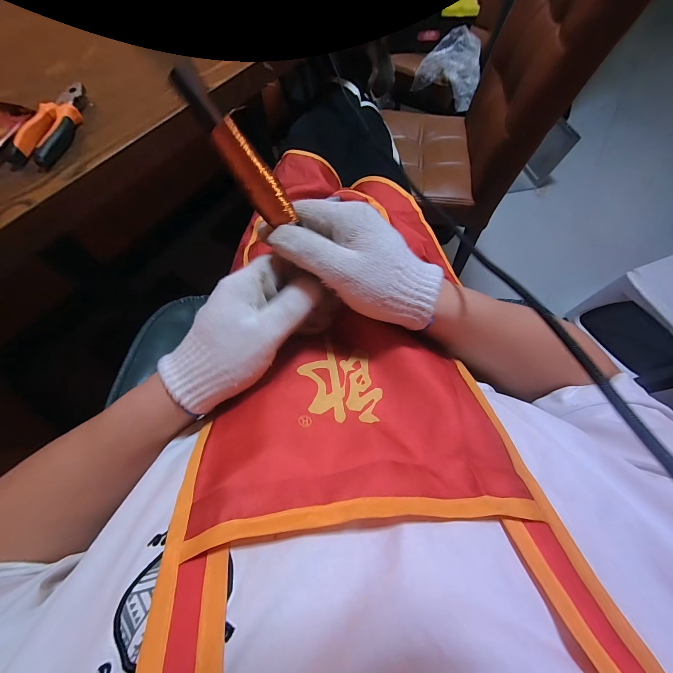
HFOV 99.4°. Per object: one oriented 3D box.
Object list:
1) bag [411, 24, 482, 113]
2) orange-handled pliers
[{"bbox_3d":[0.404,-0.941,1.002,0.224,0.142,0.155,22,67,10],"label":"bag"},{"bbox_3d":[-0.349,-0.267,0.358,0.043,0.023,0.147,8,65,4],"label":"orange-handled pliers"}]

